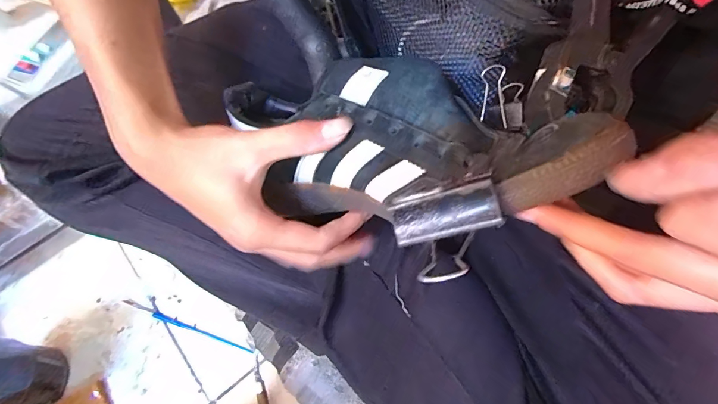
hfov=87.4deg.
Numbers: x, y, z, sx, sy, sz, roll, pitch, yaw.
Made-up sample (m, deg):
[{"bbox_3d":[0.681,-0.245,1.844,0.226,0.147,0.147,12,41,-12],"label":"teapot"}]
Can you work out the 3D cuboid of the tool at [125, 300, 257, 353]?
[{"bbox_3d":[-0.188,0.135,0.408,0.160,0.004,0.008,17,68,11],"label":"tool"}]

